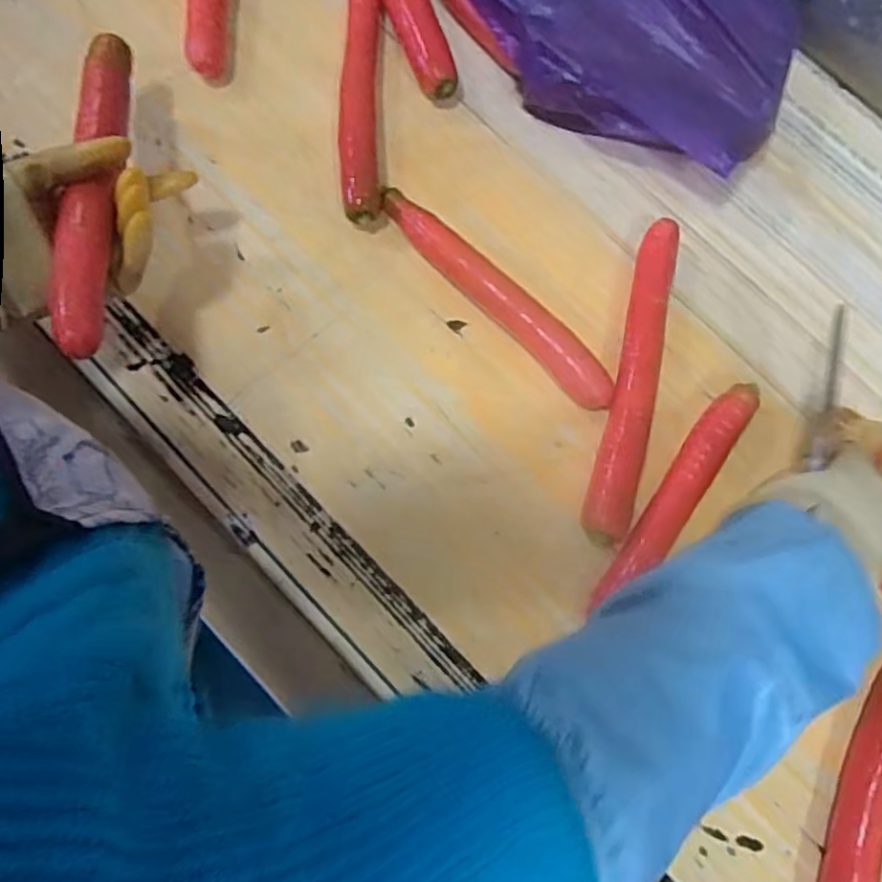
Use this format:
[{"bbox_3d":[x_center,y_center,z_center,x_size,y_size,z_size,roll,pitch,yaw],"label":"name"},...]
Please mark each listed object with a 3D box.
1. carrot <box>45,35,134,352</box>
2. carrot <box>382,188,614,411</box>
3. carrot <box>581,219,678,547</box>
[{"bbox_3d":[-0.252,-0.189,0.495,0.031,0.030,0.295,-8,64,0],"label":"carrot"},{"bbox_3d":[0.044,-0.120,0.565,0.035,0.033,0.251,-44,87,-8],"label":"carrot"},{"bbox_3d":[0.156,-0.050,0.549,0.035,0.036,0.269,15,81,-2],"label":"carrot"}]

